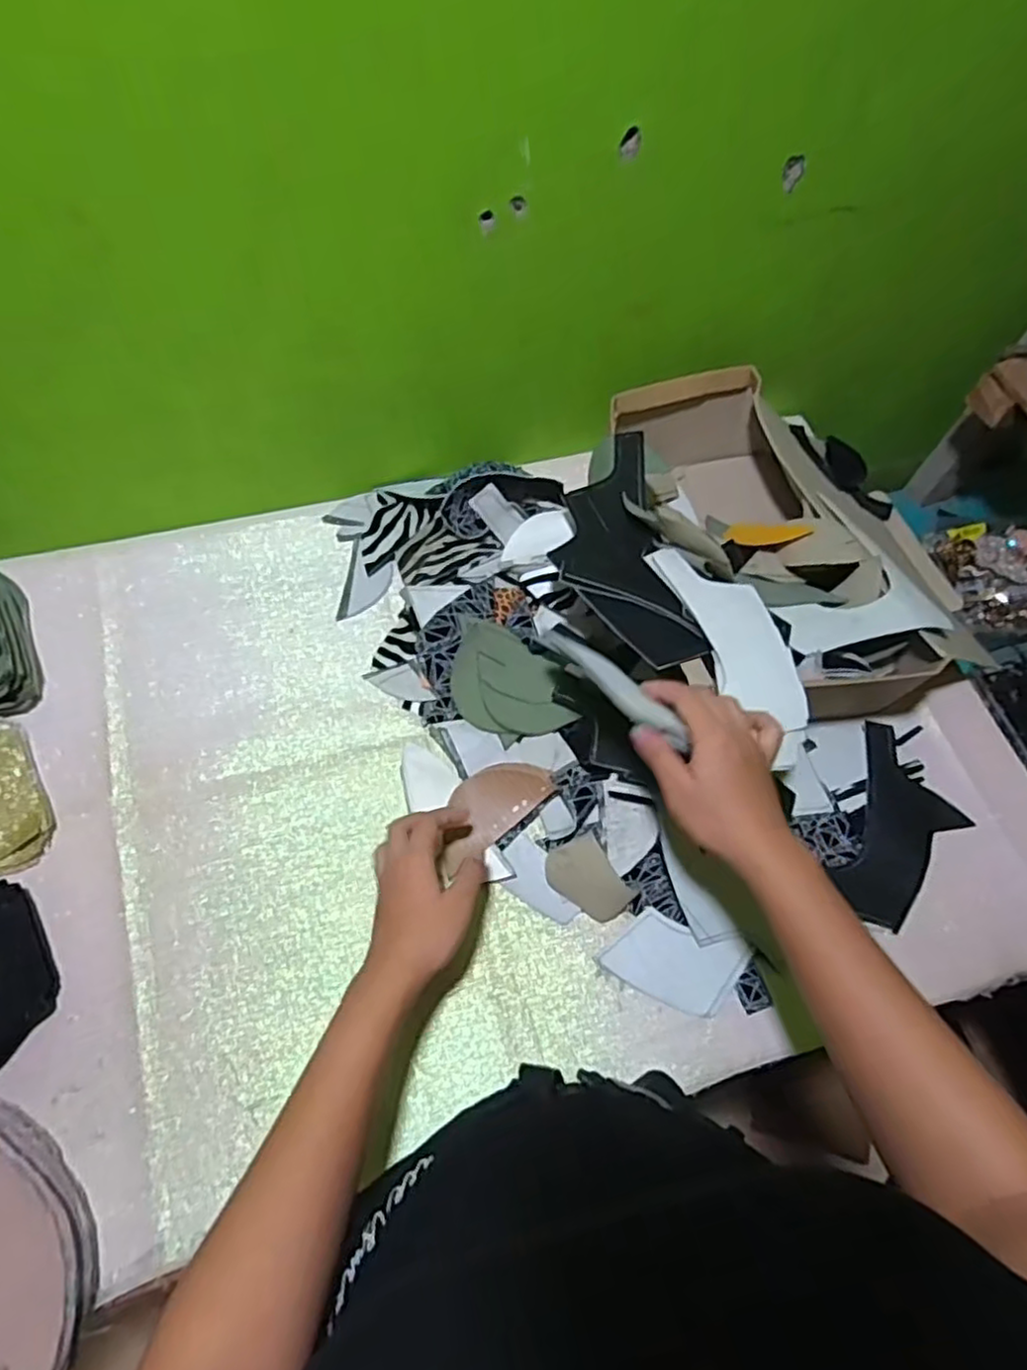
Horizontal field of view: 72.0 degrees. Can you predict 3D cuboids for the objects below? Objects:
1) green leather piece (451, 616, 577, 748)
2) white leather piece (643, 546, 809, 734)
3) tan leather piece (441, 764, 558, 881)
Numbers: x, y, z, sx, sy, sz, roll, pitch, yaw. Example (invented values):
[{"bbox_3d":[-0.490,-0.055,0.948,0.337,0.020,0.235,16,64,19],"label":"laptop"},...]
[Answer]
[{"bbox_3d":[-0.008,-0.006,0.618,0.088,0.007,0.116,-22,74,-1],"label":"green leather piece"},{"bbox_3d":[0.172,-0.043,0.547,0.061,0.008,0.169,-22,72,-8],"label":"white leather piece"},{"bbox_3d":[-0.022,0.100,0.582,0.109,0.008,0.053,-40,84,-9],"label":"tan leather piece"}]

